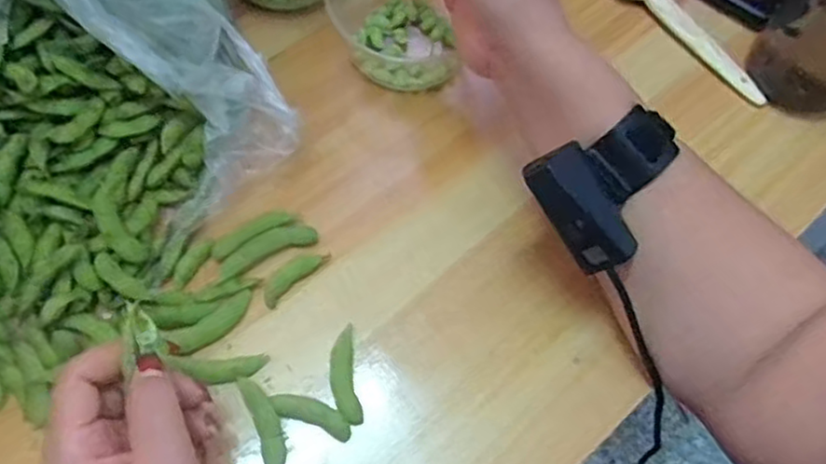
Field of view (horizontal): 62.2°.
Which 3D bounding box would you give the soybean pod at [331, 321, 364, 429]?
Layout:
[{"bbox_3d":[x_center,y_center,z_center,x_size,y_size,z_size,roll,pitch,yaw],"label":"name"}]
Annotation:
[{"bbox_3d":[-0.040,0.083,0.398,0.015,0.006,0.056,-7,64,-7],"label":"soybean pod"}]

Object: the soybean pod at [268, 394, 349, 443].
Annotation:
[{"bbox_3d":[-0.056,0.102,0.383,0.048,0.006,0.015,27,64,-8],"label":"soybean pod"}]

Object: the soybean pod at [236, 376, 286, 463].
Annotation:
[{"bbox_3d":[-0.082,0.105,0.380,0.014,0.009,0.054,-20,67,-13],"label":"soybean pod"}]

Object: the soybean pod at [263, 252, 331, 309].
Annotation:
[{"bbox_3d":[-0.074,0.026,0.422,0.015,0.005,0.047,42,69,16],"label":"soybean pod"}]

